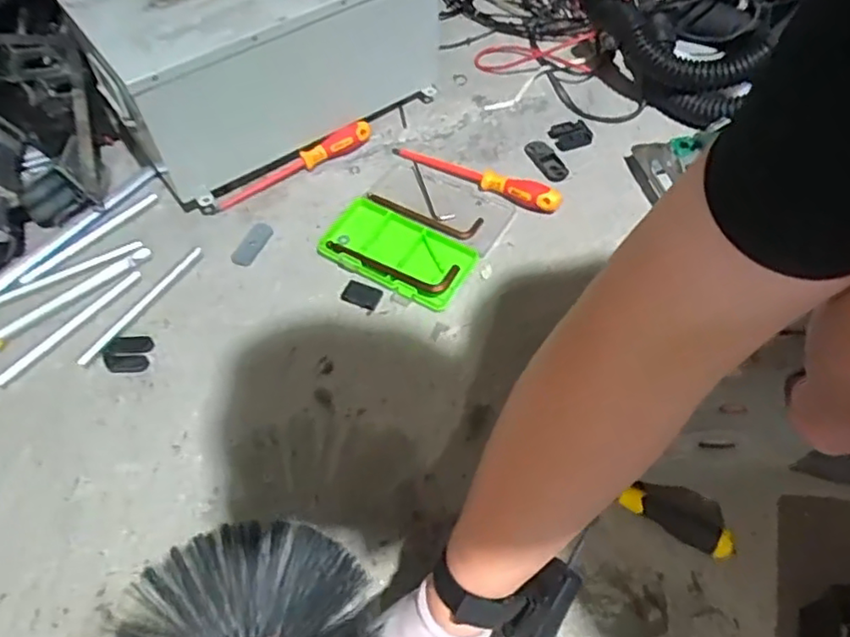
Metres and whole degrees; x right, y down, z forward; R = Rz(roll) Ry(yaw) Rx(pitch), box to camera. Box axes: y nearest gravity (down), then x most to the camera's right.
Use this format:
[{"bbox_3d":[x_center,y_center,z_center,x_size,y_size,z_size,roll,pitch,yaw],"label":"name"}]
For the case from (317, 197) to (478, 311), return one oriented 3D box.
[{"bbox_3d":[-0.035,-0.088,0.806,0.188,0.021,0.106,25,61,17],"label":"case"}]

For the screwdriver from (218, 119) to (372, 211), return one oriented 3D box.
[{"bbox_3d":[-0.182,-0.220,0.898,0.242,0.037,0.026,-28,60,-16],"label":"screwdriver"}]

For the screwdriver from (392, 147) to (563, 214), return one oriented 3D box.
[{"bbox_3d":[0.069,-0.197,0.871,0.246,0.030,0.029,24,61,17],"label":"screwdriver"}]

